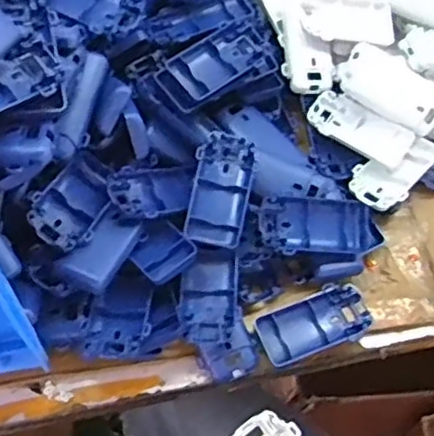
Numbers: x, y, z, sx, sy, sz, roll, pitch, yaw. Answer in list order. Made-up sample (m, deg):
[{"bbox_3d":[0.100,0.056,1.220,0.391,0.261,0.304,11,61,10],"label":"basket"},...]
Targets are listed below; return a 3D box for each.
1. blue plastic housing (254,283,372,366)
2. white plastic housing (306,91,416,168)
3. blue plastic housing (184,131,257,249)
[{"bbox_3d":[0.082,0.087,0.575,0.095,0.013,0.048,-16,62,-12],"label":"blue plastic housing"},{"bbox_3d":[0.133,-0.085,0.643,0.098,0.014,0.043,30,63,14],"label":"white plastic housing"},{"bbox_3d":[0.004,-0.025,0.575,0.045,0.018,0.095,10,76,2],"label":"blue plastic housing"}]

